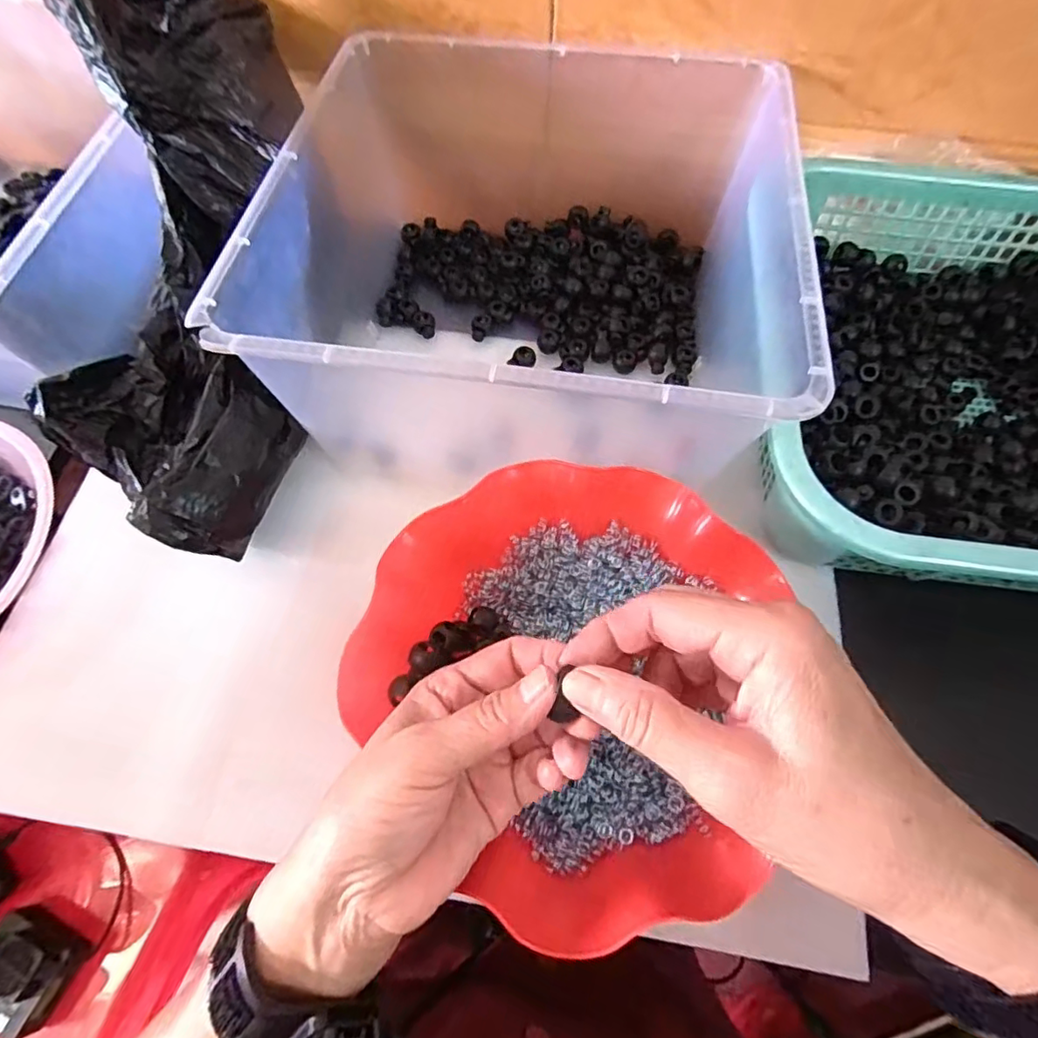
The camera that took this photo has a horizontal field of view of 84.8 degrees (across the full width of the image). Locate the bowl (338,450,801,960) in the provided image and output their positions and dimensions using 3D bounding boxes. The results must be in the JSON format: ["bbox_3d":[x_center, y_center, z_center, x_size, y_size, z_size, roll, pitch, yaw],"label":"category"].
[{"bbox_3d":[0.020,0.080,0.307,0.205,0.077,0.218,0,66,0],"label":"bowl"}]

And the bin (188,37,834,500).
[{"bbox_3d":[0.005,-0.169,0.383,0.306,0.145,0.301,7,66,4],"label":"bin"}]

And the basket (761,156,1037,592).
[{"bbox_3d":[0.334,-0.080,0.359,0.369,0.092,0.301,9,66,5],"label":"basket"}]

